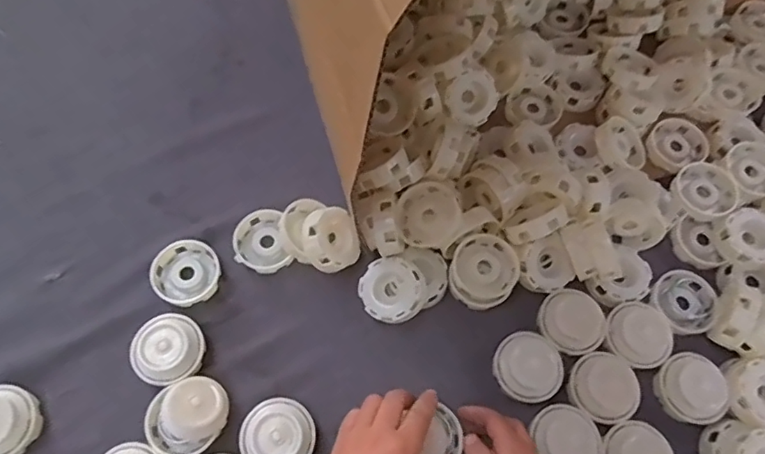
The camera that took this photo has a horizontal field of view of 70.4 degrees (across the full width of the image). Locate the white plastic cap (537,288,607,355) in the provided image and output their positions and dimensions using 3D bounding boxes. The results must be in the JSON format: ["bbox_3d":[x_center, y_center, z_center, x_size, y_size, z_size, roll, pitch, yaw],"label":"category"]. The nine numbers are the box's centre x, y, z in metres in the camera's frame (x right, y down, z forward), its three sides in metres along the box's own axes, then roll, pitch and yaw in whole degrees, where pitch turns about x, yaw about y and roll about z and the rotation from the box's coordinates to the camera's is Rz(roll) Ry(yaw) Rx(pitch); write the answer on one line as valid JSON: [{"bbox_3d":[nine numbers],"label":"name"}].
[{"bbox_3d":[0.191,0.094,0.546,0.060,0.017,0.065,-1,67,1],"label":"white plastic cap"}]

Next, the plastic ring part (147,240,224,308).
[{"bbox_3d":[-0.206,0.049,0.573,0.066,0.021,0.070,-1,67,1],"label":"plastic ring part"}]

